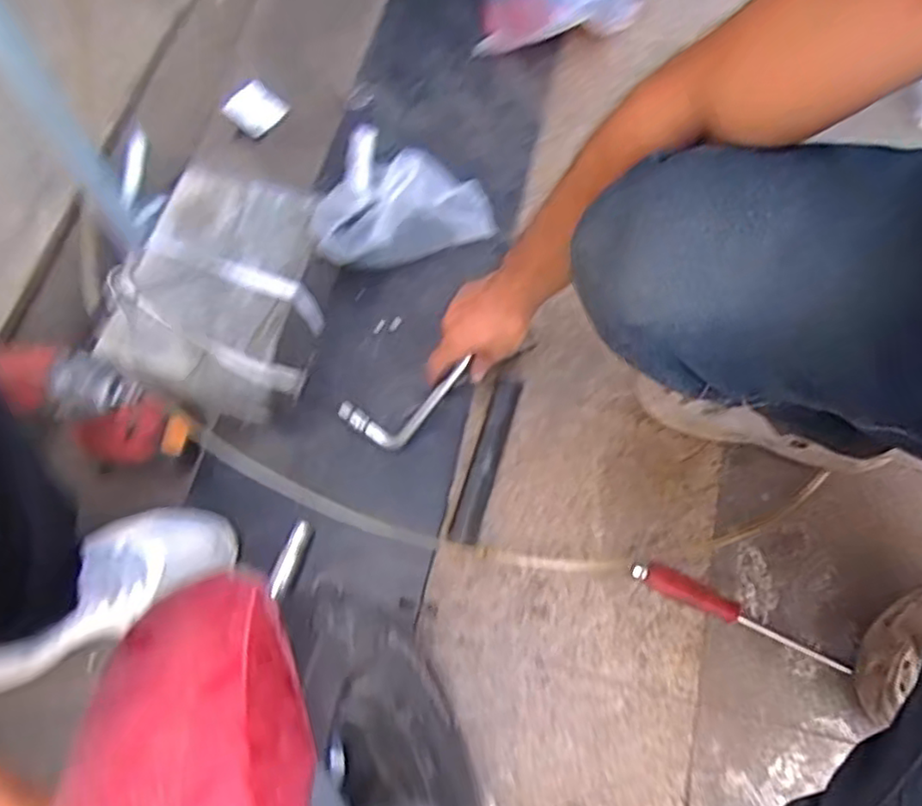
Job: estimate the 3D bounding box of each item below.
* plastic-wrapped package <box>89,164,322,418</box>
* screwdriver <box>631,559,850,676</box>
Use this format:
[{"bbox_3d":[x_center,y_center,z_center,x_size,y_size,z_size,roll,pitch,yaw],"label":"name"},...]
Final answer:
[{"bbox_3d":[-0.289,-0.132,0.823,0.231,0.121,0.275,5,68,6],"label":"plastic-wrapped package"},{"bbox_3d":[0.293,0.223,0.708,0.232,0.023,0.026,25,72,12],"label":"screwdriver"}]

